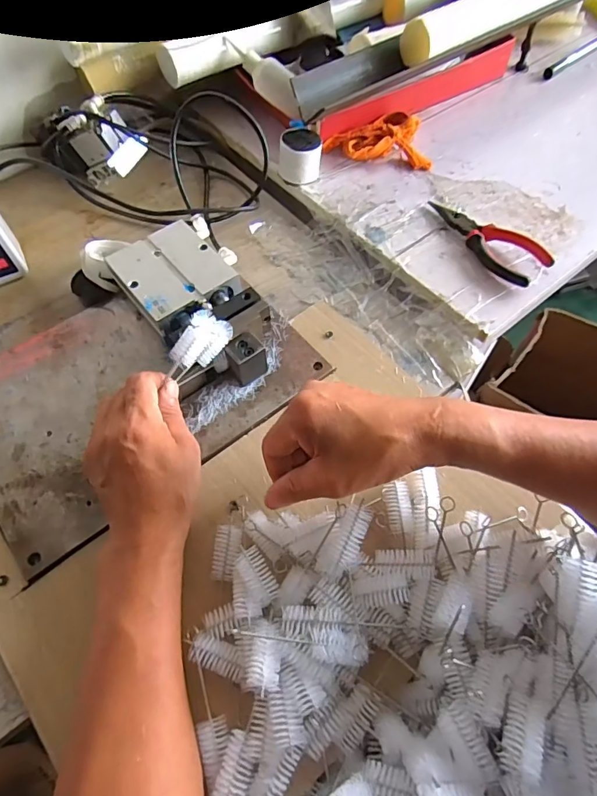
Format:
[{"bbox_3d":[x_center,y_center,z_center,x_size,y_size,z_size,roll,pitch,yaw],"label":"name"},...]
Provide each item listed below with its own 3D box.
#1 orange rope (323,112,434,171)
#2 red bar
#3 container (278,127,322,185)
[{"bbox_3d":[0.106,-0.346,0.617,0.136,0.027,0.084,6,60,4],"label":"orange rope"},{"bbox_3d":[0.181,-0.432,0.659,0.370,0.061,0.020,-36,65,-18],"label":"red bar"},{"bbox_3d":[0.002,-0.304,0.578,0.052,0.052,0.051,0,59,1],"label":"container"}]

